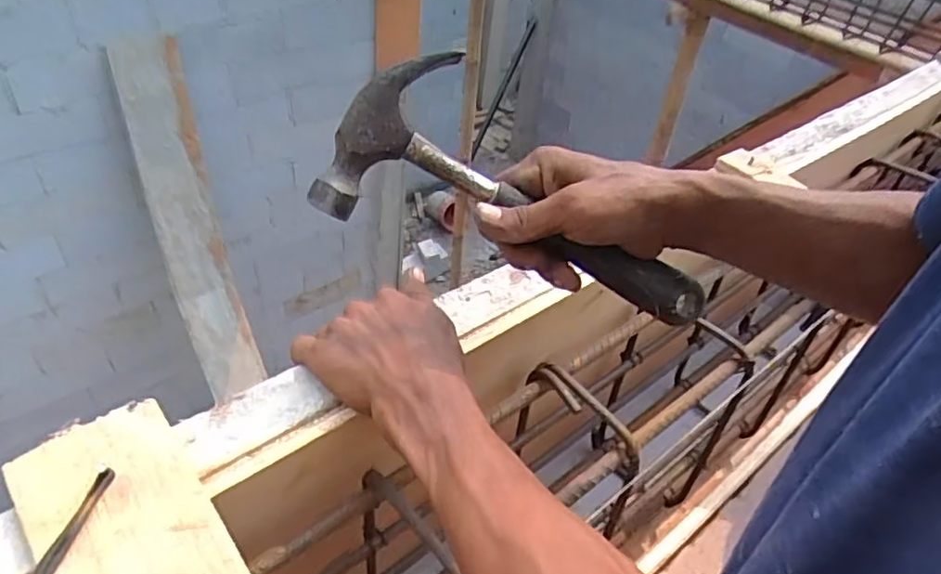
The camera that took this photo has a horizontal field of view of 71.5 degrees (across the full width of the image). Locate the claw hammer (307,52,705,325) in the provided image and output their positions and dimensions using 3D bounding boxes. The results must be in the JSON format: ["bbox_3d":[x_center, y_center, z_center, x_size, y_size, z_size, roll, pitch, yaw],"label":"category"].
[{"bbox_3d":[0.041,-0.058,0.396,0.246,0.101,0.032,17,4,-15],"label":"claw hammer"}]

